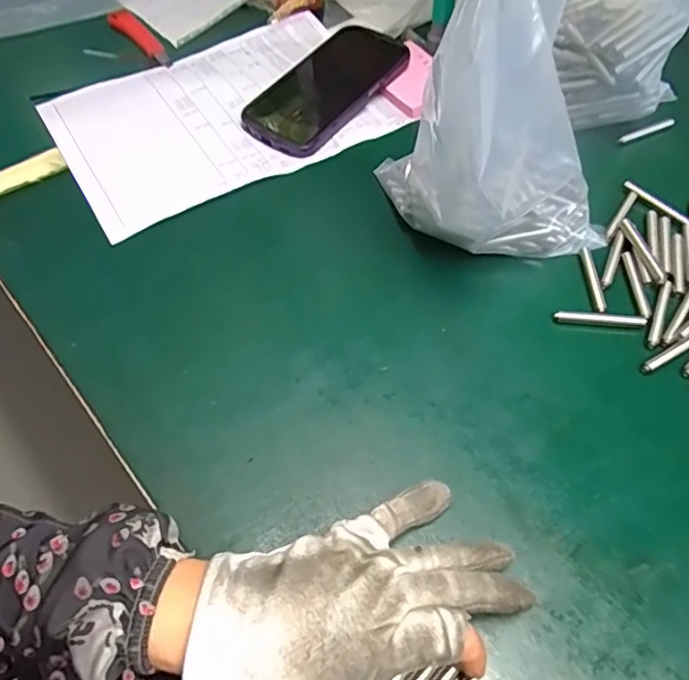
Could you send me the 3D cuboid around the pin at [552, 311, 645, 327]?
[{"bbox_3d":[0.169,-0.014,0.386,0.058,0.004,0.006,5,55,4],"label":"pin"}]

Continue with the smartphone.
[{"bbox_3d":[-0.016,-0.224,0.518,0.077,0.014,0.156,39,72,15],"label":"smartphone"}]

